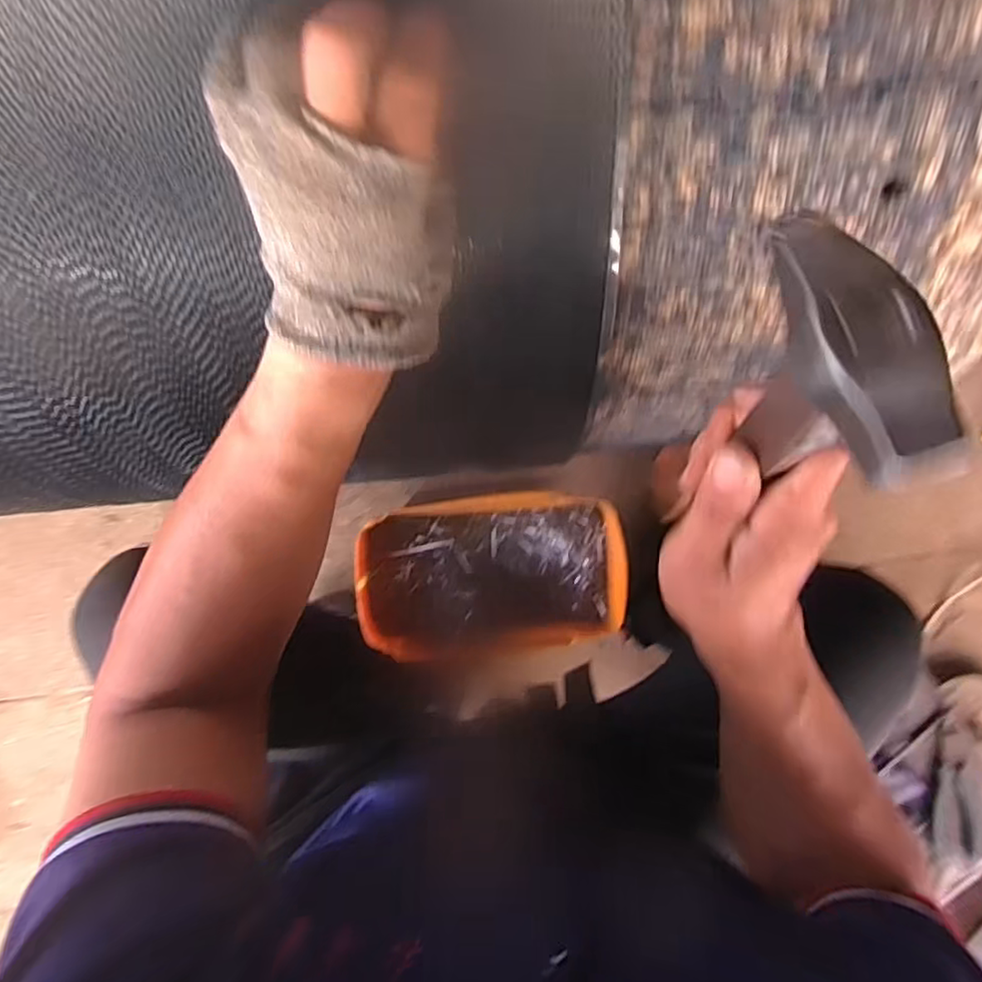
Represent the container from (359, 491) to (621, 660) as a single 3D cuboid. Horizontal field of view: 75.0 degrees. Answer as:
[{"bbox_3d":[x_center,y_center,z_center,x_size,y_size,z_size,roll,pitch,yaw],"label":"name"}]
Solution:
[{"bbox_3d":[0.003,0.076,0.558,0.218,0.080,0.135,-7,85,-2],"label":"container"}]

